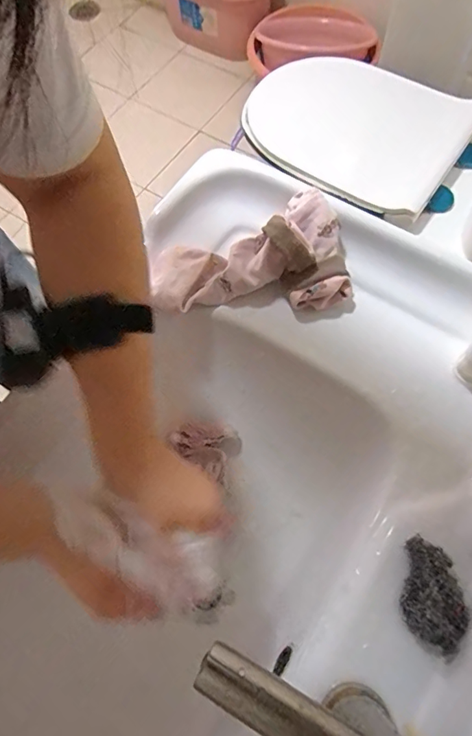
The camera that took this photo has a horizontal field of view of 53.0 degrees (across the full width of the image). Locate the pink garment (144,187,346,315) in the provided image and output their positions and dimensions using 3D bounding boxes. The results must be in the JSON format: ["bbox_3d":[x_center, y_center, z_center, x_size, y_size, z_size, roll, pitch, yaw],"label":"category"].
[{"bbox_3d":[0.013,-0.116,0.485,0.195,0.061,0.119,-9,67,-3],"label":"pink garment"}]

